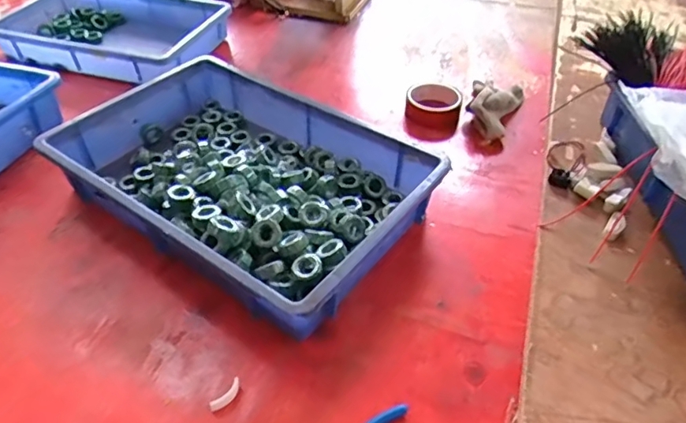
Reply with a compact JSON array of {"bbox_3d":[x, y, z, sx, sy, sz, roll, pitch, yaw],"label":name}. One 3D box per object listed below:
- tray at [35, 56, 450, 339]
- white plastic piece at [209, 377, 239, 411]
[{"bbox_3d":[-0.127,-0.046,0.660,0.437,0.081,0.286,27,49,25],"label":"tray"},{"bbox_3d":[-0.109,0.171,0.484,0.012,0.009,0.035,33,52,30],"label":"white plastic piece"}]

